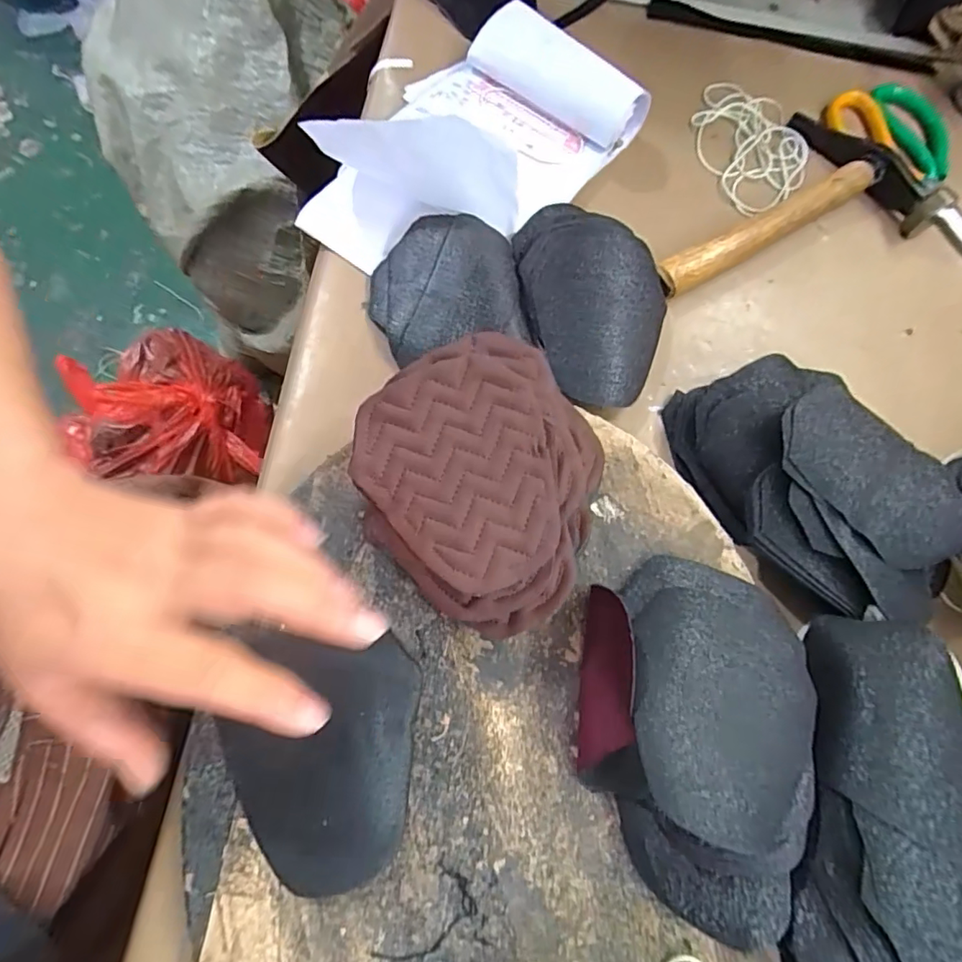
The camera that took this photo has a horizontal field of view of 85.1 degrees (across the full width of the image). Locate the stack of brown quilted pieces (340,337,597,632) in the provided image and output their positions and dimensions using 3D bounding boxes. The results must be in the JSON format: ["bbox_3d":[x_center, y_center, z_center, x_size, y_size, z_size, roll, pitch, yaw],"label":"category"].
[{"bbox_3d":[0.006,-0.003,0.257,0.122,0.051,0.126,38,71,8],"label":"stack of brown quilted pieces"}]

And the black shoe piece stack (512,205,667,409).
[{"bbox_3d":[0.073,-0.112,0.330,0.085,0.032,0.137,-9,72,-10],"label":"black shoe piece stack"}]

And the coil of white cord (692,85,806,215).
[{"bbox_3d":[0.211,-0.269,0.417,0.091,0.010,0.127,-17,73,-12],"label":"coil of white cord"}]

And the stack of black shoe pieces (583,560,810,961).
[{"bbox_3d":[0.094,0.104,0.231,0.101,0.049,0.149,19,70,1],"label":"stack of black shoe pieces"}]

